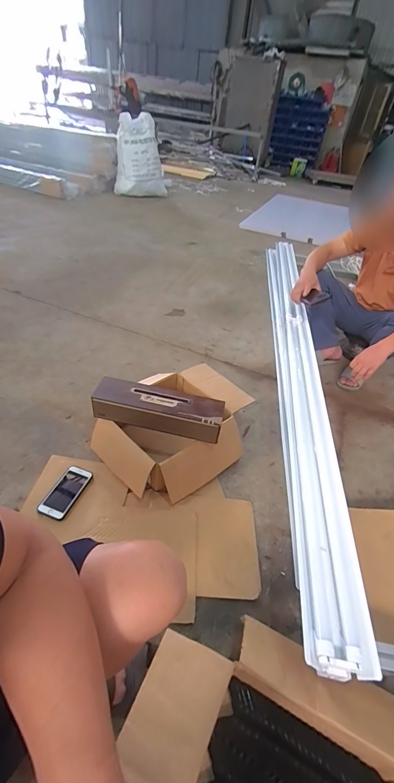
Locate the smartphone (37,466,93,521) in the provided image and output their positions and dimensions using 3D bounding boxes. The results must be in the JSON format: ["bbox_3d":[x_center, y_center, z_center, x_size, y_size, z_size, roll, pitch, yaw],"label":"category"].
[{"bbox_3d":[-0.371,0.286,0.905,0.085,0.011,0.154,14,42,12],"label":"smartphone"}]

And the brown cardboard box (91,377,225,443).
[{"bbox_3d":[-0.111,0.051,0.936,0.375,0.083,0.112,12,40,5],"label":"brown cardboard box"}]

